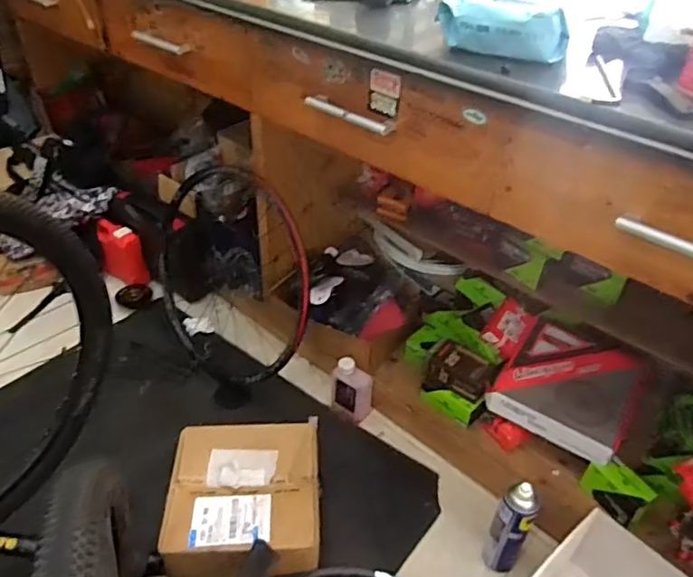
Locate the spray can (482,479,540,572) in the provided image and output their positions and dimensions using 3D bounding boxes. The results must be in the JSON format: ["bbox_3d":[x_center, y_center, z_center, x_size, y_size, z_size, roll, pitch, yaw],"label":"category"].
[{"bbox_3d":[0.298,0.440,1.053,0.062,0.232,0.054,21,42,22],"label":"spray can"}]

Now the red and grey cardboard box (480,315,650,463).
[{"bbox_3d":[0.458,0.192,1.171,0.255,0.053,0.257,29,64,19],"label":"red and grey cardboard box"}]

